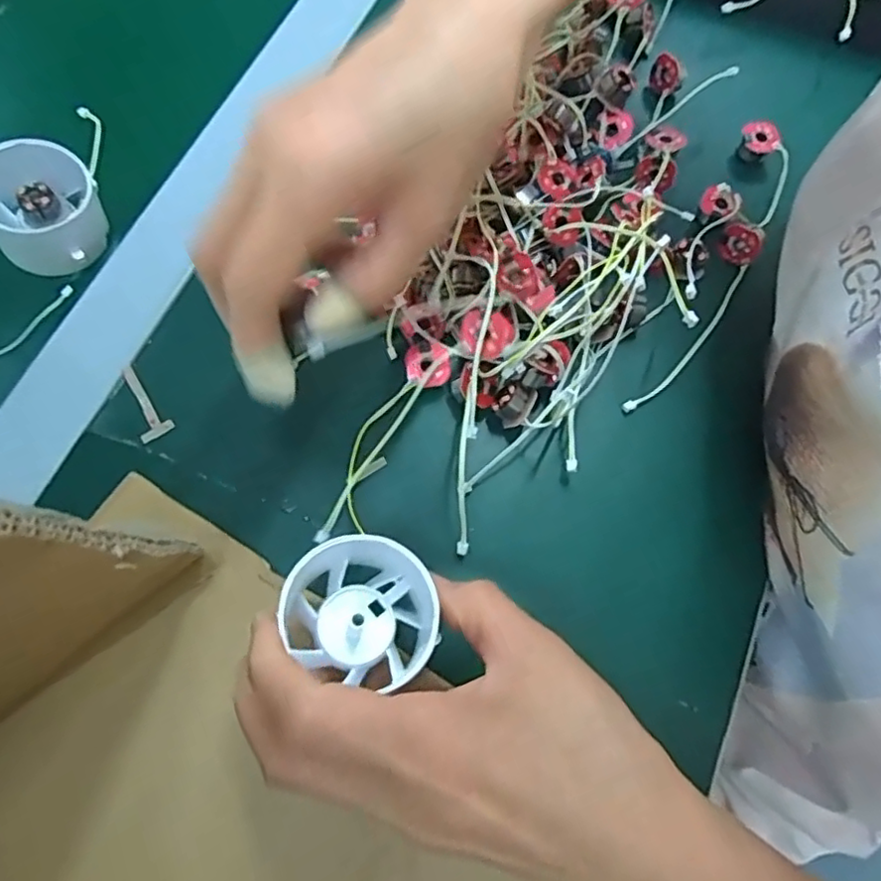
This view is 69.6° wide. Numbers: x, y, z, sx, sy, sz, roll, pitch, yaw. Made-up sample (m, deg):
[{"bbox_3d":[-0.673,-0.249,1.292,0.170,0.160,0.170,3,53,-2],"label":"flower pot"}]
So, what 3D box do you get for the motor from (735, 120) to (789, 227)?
[{"bbox_3d":[0.172,-0.142,0.335,0.018,0.018,0.055,-12,82,-8],"label":"motor"}]

